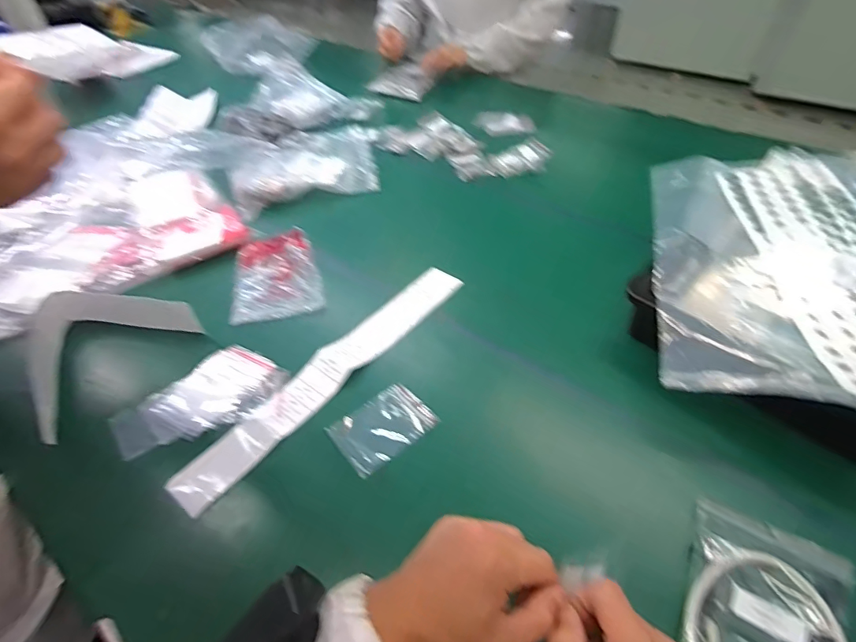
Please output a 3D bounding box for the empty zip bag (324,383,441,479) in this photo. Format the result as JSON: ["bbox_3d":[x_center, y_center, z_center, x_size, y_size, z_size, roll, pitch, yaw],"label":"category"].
[{"bbox_3d":[-0.048,0.116,0.515,0.104,0.009,0.073,-32,51,-25],"label":"empty zip bag"}]

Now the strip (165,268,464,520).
[{"bbox_3d":[-0.111,0.053,0.576,0.056,0.010,0.426,28,53,28],"label":"strip"}]

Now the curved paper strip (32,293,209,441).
[{"bbox_3d":[-0.430,0.022,0.601,0.179,0.047,0.201,27,53,27],"label":"curved paper strip"}]

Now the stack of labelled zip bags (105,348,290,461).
[{"bbox_3d":[-0.263,0.090,0.544,0.111,0.019,0.176,31,55,30],"label":"stack of labelled zip bags"}]

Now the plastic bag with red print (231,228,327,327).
[{"bbox_3d":[-0.228,-0.071,0.694,0.122,0.030,0.164,-14,46,-10],"label":"plastic bag with red print"}]

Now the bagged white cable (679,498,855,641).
[{"bbox_3d":[0.265,0.233,0.365,0.116,0.020,0.165,20,50,22],"label":"bagged white cable"}]

